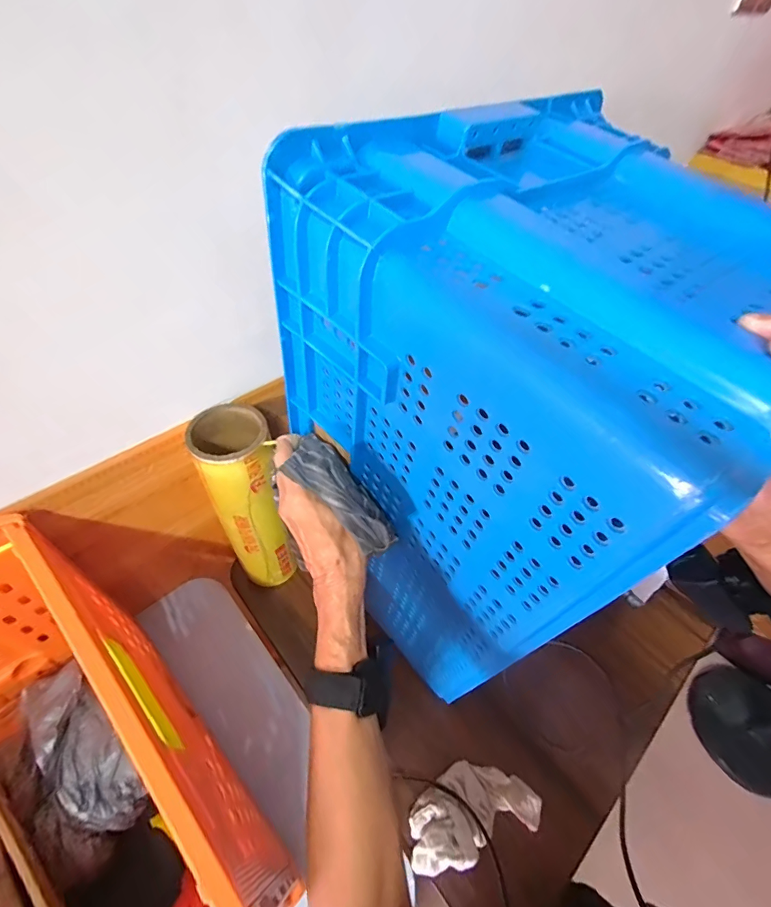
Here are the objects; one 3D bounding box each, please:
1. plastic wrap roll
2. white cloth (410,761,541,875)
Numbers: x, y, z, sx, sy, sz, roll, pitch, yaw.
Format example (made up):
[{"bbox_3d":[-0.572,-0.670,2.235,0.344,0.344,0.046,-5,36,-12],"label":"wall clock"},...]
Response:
[{"bbox_3d":[-0.180,0.064,0.559,0.077,0.276,0.097,-19,55,-20],"label":"plastic wrap roll"},{"bbox_3d":[0.101,0.412,0.491,0.155,0.027,0.081,-12,53,-15],"label":"white cloth"}]

